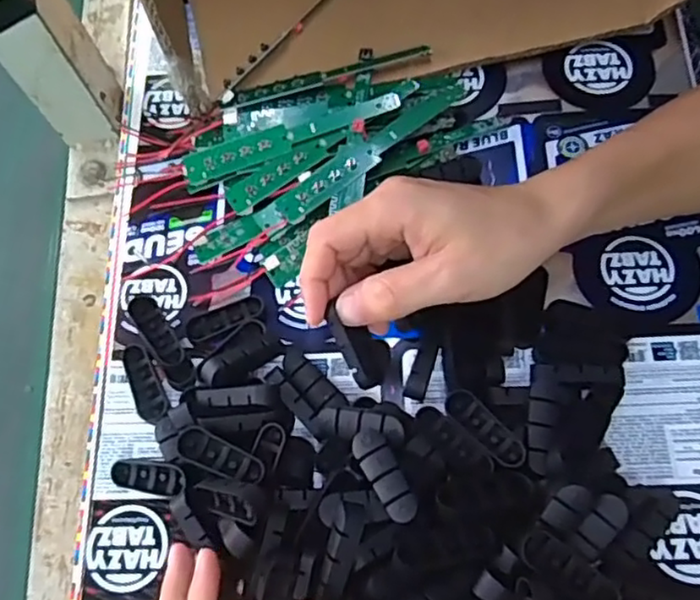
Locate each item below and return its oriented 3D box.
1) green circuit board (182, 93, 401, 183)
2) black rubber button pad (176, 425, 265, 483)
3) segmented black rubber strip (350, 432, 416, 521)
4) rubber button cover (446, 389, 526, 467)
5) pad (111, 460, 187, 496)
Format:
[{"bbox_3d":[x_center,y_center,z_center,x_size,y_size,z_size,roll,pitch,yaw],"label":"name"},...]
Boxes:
[{"bbox_3d":[-0.038,-0.105,0.417,0.140,0.004,0.020,-19,82,3],"label":"green circuit board"},{"bbox_3d":[-0.066,0.078,0.336,0.047,0.007,0.020,20,56,10],"label":"black rubber button pad"},{"bbox_3d":[0.016,0.083,0.312,0.015,0.006,0.047,-27,59,-8],"label":"segmented black rubber strip"},{"bbox_3d":[0.069,0.065,0.336,0.016,0.012,0.047,-41,69,-11],"label":"rubber button cover"},{"bbox_3d":[-0.107,0.094,0.350,0.045,0.007,0.016,2,70,19],"label":"pad"}]

